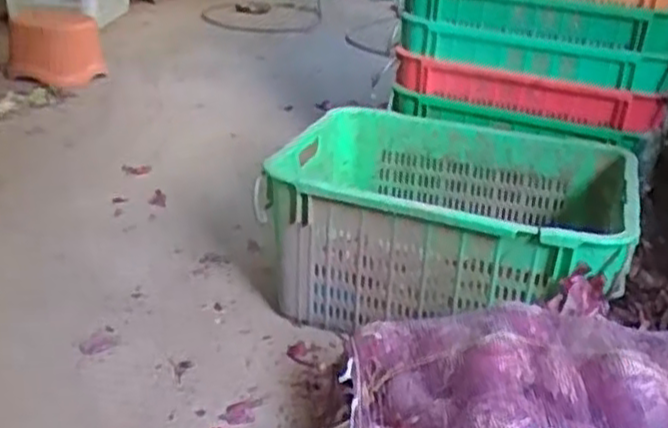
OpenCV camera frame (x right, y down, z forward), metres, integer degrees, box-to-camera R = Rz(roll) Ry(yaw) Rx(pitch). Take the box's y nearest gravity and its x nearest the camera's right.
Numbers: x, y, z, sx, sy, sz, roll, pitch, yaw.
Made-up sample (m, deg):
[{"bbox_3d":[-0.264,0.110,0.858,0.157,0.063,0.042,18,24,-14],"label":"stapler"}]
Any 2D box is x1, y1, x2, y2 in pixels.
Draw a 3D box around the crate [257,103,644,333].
[{"bbox_3d":[0.197,0.022,1.326,0.571,0.267,0.433,13,28,16],"label":"crate"}]

